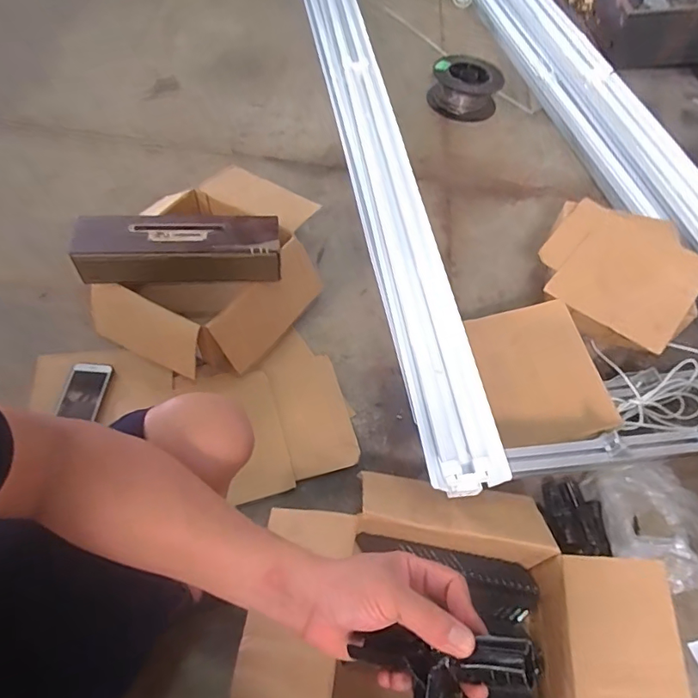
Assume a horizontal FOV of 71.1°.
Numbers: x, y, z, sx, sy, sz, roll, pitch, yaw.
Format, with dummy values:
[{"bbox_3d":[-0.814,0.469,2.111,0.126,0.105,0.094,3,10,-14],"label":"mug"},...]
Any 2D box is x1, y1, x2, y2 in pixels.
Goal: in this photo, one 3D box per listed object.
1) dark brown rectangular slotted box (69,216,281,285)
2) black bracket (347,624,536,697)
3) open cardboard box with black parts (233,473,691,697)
[{"bbox_3d":[-0.328,-0.197,0.956,0.385,0.080,0.112,0,54,-6],"label":"dark brown rectangular slotted box"},{"bbox_3d":[0.067,0.221,0.347,0.097,0.043,0.085,-30,62,-22],"label":"black bracket"},{"bbox_3d":[0.153,0.377,0.710,0.520,0.183,0.379,7,56,1],"label":"open cardboard box with black parts"}]

